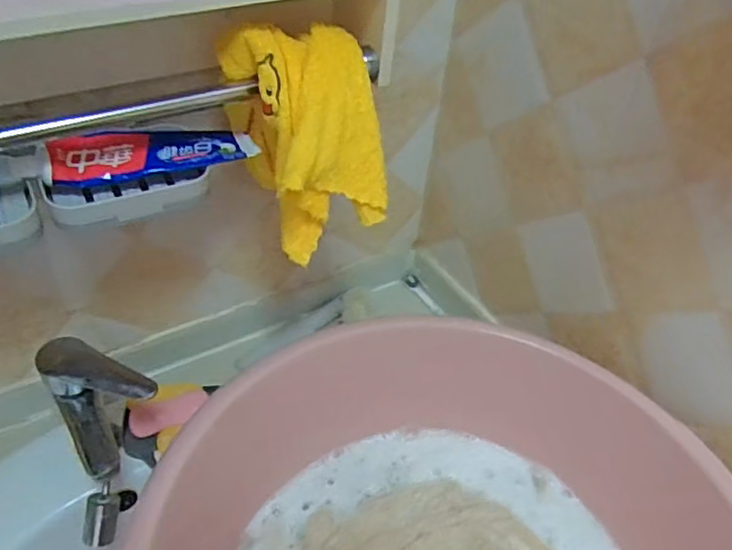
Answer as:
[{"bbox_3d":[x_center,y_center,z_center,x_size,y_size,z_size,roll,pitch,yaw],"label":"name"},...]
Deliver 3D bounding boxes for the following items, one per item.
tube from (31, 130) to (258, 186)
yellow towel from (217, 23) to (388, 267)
[{"bbox_3d":[-0.173,-0.101,0.503,0.165,0.032,0.038,-17,48,-22],"label":"tube"},{"bbox_3d":[-0.046,-0.106,0.509,0.113,0.159,0.103,-16,48,-22],"label":"yellow towel"}]

